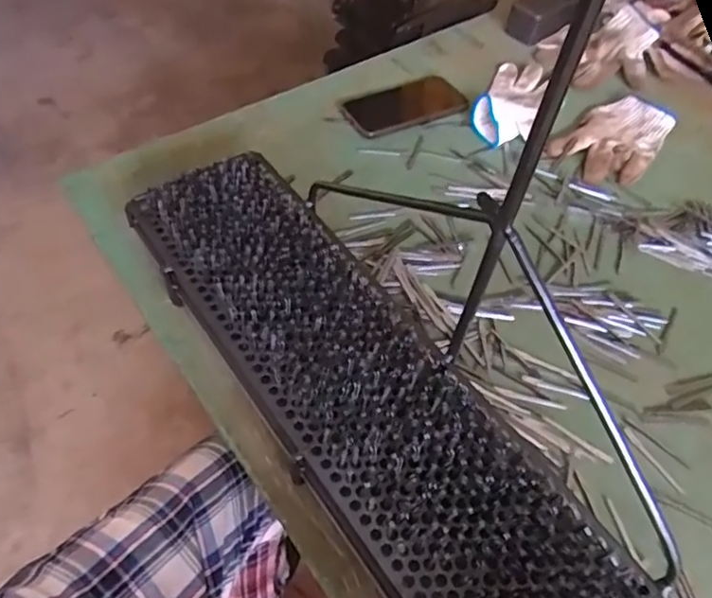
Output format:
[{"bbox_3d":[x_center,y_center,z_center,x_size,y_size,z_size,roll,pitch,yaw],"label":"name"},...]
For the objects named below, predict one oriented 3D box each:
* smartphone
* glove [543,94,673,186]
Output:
[{"bbox_3d":[0.060,-0.252,0.744,0.156,0.015,0.072,-22,59,-18],"label":"smartphone"},{"bbox_3d":[0.339,-0.206,0.739,0.173,0.018,0.108,-34,64,-25],"label":"glove"}]

